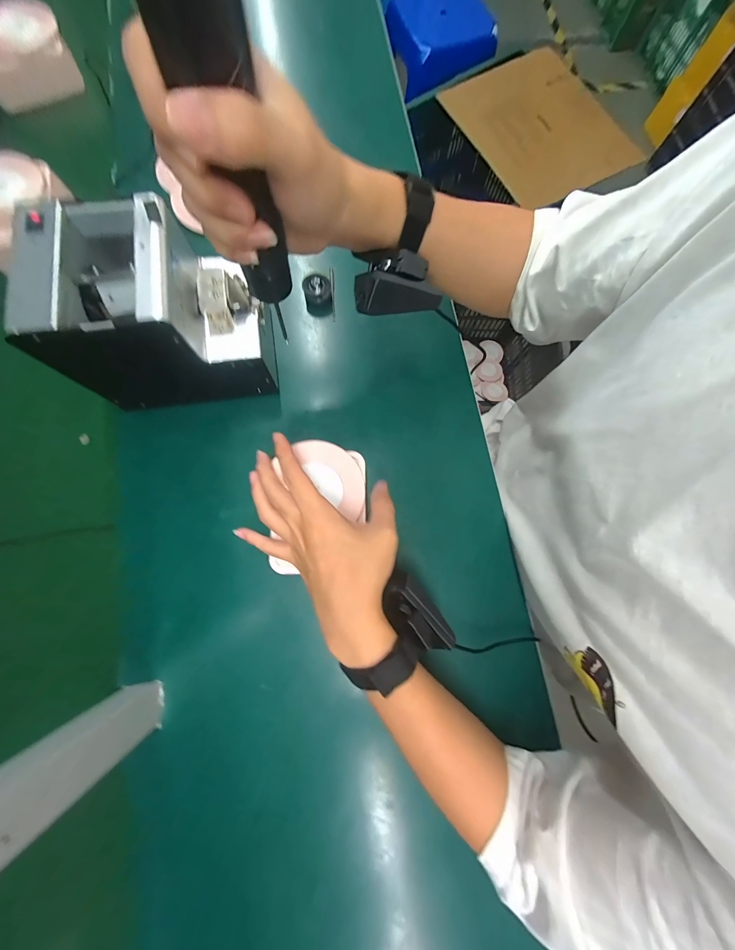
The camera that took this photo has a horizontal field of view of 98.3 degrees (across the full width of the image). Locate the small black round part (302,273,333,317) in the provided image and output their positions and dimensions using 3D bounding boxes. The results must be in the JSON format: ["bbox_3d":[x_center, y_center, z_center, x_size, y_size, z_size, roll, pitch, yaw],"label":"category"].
[{"bbox_3d":[-0.065,-0.236,0.421,0.035,0.036,0.038,0,80,-1],"label":"small black round part"}]

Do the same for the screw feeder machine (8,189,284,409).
[{"bbox_3d":[-0.205,-0.165,0.329,0.176,0.140,0.137,-11,80,-3],"label":"screw feeder machine"}]

